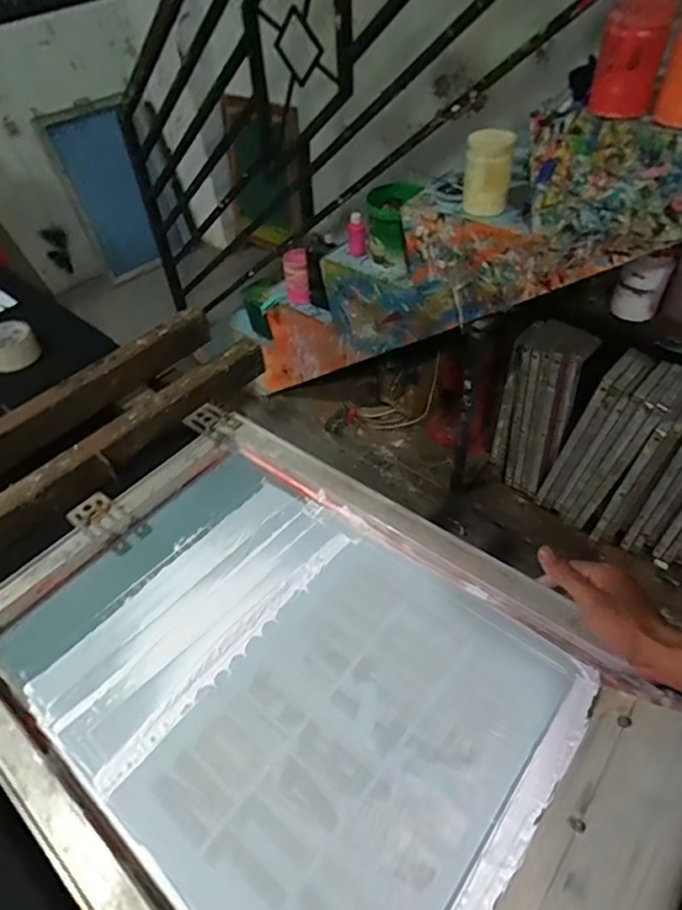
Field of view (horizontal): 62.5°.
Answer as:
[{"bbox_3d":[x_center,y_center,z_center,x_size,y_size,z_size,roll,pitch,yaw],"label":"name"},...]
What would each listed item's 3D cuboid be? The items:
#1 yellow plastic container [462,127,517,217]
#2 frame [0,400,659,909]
[{"bbox_3d":[0.287,-0.542,1.094,0.083,0.150,0.074,0,49,4],"label":"yellow plastic container"},{"bbox_3d":[-0.089,0.199,0.586,0.587,0.039,0.458,29,56,29],"label":"frame"}]

